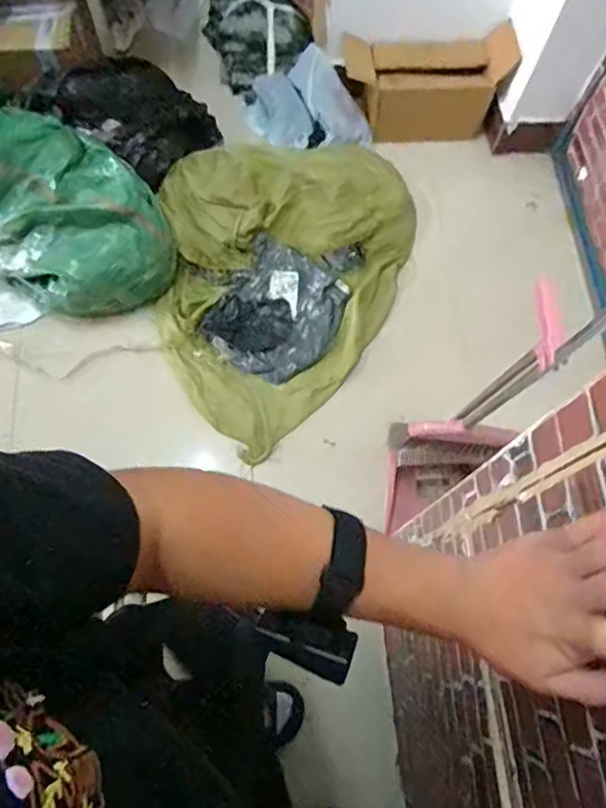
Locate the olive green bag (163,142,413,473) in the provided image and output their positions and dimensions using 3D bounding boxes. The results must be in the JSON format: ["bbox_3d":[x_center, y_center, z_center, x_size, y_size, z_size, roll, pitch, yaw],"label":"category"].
[{"bbox_3d":[-0.055,-0.290,1.598,0.685,0.190,0.868,6,70,0],"label":"olive green bag"}]

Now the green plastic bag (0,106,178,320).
[{"bbox_3d":[-0.627,-0.484,1.482,0.589,0.319,0.376,25,71,7],"label":"green plastic bag"}]

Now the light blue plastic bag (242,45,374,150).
[{"bbox_3d":[0.005,-0.885,1.786,0.254,0.164,0.350,-33,75,-13],"label":"light blue plastic bag"}]

